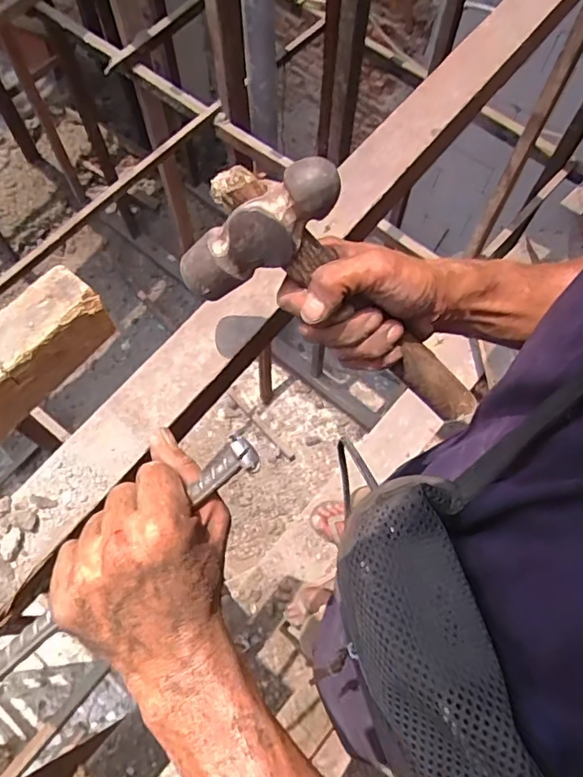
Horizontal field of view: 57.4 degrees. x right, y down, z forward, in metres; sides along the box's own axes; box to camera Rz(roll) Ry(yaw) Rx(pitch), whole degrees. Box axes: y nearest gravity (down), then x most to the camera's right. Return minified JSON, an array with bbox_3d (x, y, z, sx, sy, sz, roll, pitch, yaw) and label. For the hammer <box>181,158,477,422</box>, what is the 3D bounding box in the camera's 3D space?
[{"bbox_3d":[0.044,-0.047,0.366,0.252,0.107,0.055,36,66,-27],"label":"hammer"}]

